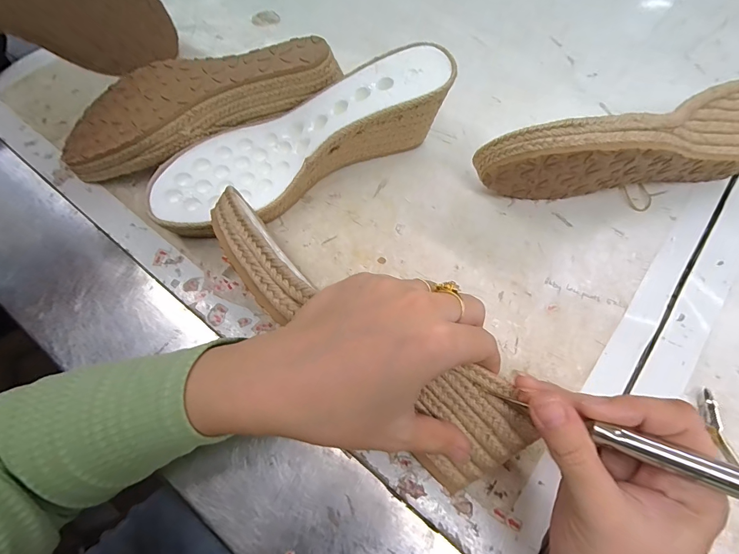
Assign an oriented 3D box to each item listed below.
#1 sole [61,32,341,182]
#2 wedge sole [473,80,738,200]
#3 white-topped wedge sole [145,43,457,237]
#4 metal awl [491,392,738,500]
[{"bbox_3d":[-0.147,-0.150,0.325,0.238,0.074,0.083,-15,67,-6],"label":"sole"},{"bbox_3d":[0.205,-0.103,0.295,0.243,0.086,0.059,-12,67,-5],"label":"wedge sole"},{"bbox_3d":[-0.055,-0.110,0.306,0.244,0.072,0.083,-21,68,-8],"label":"white-topped wedge sole"},{"bbox_3d":[0.132,0.081,0.170,0.147,0.007,0.012,13,65,36],"label":"metal awl"}]

